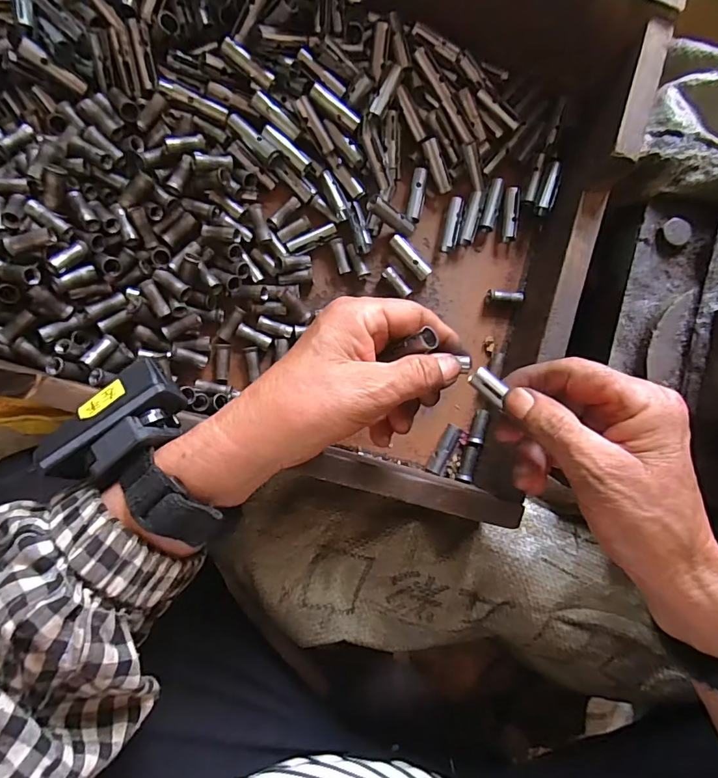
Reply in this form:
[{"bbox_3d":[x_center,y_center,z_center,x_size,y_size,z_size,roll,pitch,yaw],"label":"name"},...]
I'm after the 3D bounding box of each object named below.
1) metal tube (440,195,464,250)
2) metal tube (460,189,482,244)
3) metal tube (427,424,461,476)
[{"bbox_3d":[0.068,-0.120,0.338,0.010,0.010,0.037,13,87,1],"label":"metal tube"},{"bbox_3d":[0.081,-0.125,0.337,0.009,0.006,0.038,12,87,1],"label":"metal tube"},{"bbox_3d":[0.061,0.043,0.333,0.010,0.008,0.037,26,88,2],"label":"metal tube"}]

